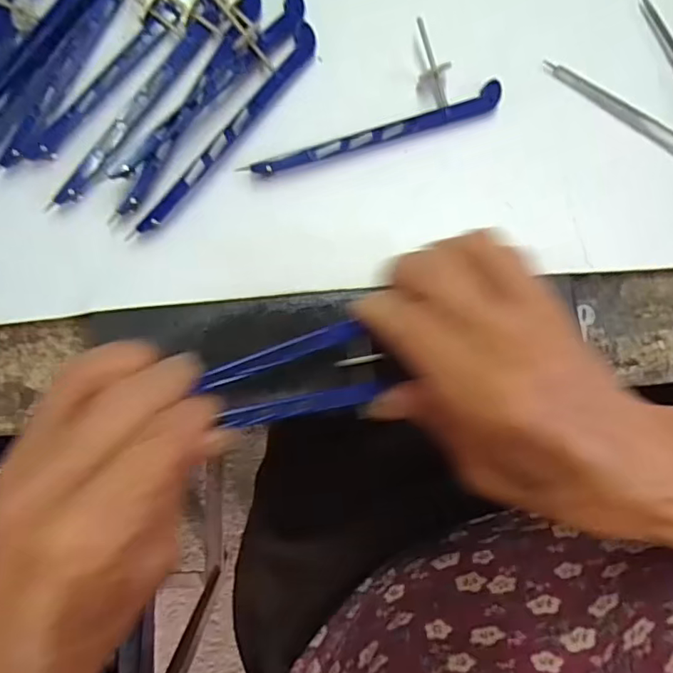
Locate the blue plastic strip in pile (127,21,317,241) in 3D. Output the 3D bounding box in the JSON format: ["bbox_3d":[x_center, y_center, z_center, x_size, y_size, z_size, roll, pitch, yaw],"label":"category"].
[{"bbox_3d":[-0.048,-0.092,0.246,0.011,0.008,0.123,37,86,1],"label":"blue plastic strip in pile"}]

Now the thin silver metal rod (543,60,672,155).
[{"bbox_3d":[0.146,-0.102,0.261,0.106,0.004,0.009,34,86,0],"label":"thin silver metal rod"}]

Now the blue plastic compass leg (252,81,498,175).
[{"bbox_3d":[0.020,-0.094,0.254,0.120,0.005,0.011,-20,87,-3],"label":"blue plastic compass leg"}]

